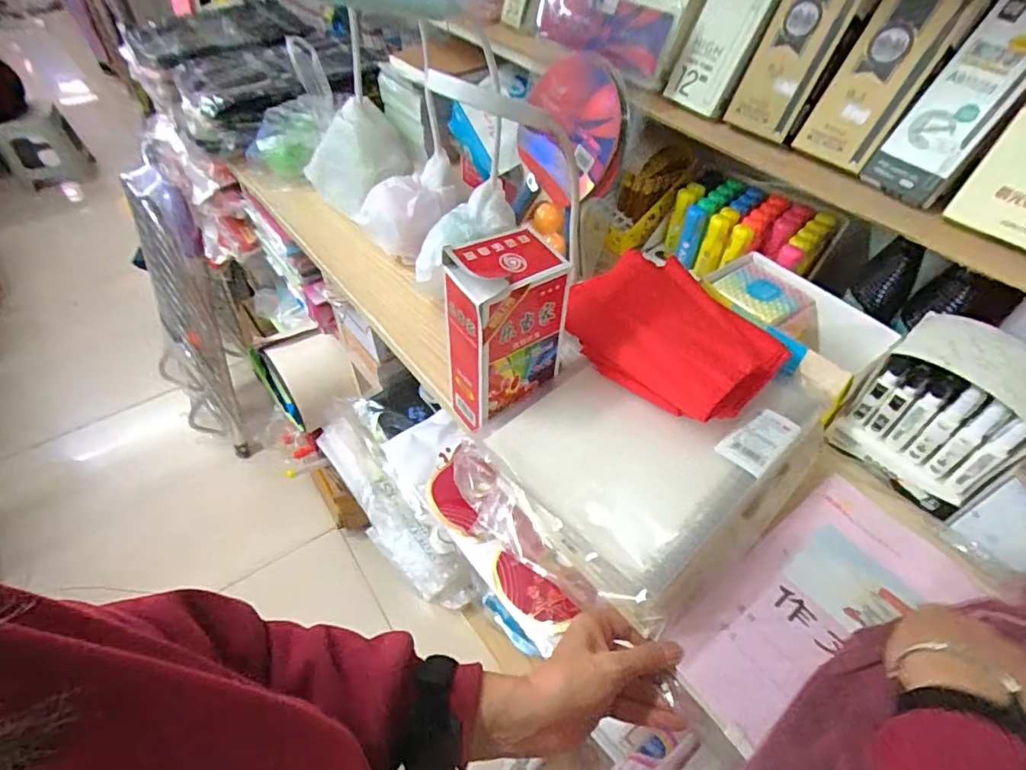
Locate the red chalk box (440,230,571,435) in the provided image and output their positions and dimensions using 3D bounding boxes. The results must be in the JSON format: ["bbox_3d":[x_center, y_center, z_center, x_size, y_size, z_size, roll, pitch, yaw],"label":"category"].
[{"bbox_3d":[-0.007,-0.046,0.501,0.104,0.167,0.063,-25,54,-20],"label":"red chalk box"}]

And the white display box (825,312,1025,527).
[{"bbox_3d":[0.392,0.022,0.495,0.088,0.140,0.123,-33,57,-25],"label":"white display box"}]

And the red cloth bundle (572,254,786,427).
[{"bbox_3d":[0.157,-0.056,0.541,0.148,0.054,0.197,-32,56,-25],"label":"red cloth bundle"}]

